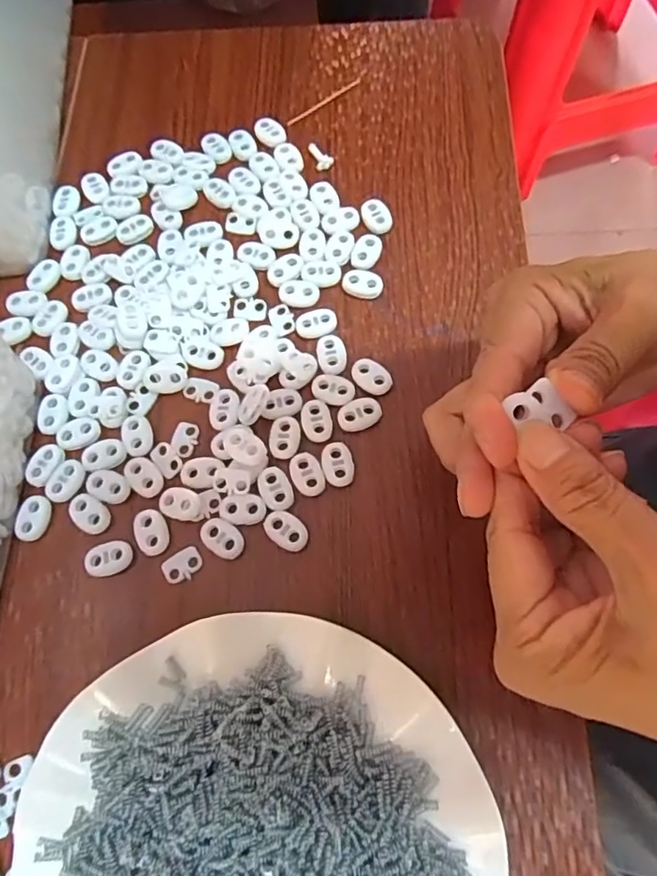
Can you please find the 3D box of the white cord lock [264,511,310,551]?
[{"bbox_3d":[-0.021,0.045,0.273,0.023,0.004,0.015,31,75,11],"label":"white cord lock"}]

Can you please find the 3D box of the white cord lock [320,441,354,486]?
[{"bbox_3d":[0.004,0.014,0.282,0.016,0.005,0.022,-12,72,-3],"label":"white cord lock"}]

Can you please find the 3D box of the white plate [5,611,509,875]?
[{"bbox_3d":[-0.028,0.167,0.219,0.184,0.028,0.177,-28,73,-8],"label":"white plate"}]

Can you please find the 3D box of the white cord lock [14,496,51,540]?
[{"bbox_3d":[-0.148,0.040,0.279,0.015,0.004,0.022,10,72,4],"label":"white cord lock"}]

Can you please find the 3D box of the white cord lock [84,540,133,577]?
[{"bbox_3d":[-0.107,0.059,0.272,0.023,0.004,0.016,-12,72,-3],"label":"white cord lock"}]

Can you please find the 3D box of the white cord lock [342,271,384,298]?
[{"bbox_3d":[0.019,-0.086,0.315,0.022,0.006,0.014,11,72,5],"label":"white cord lock"}]

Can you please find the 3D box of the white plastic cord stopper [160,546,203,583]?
[{"bbox_3d":[-0.071,0.061,0.270,0.019,0.004,0.014,-33,74,-10],"label":"white plastic cord stopper"}]

